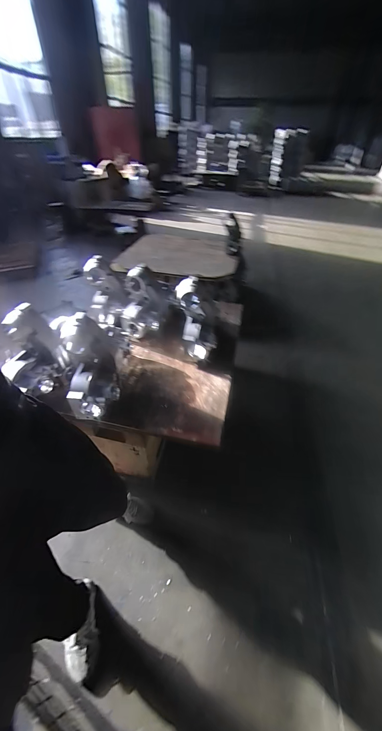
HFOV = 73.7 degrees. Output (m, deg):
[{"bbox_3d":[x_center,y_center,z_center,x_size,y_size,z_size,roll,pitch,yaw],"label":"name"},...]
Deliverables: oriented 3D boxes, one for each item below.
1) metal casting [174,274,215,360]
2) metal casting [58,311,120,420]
[{"bbox_3d":[0.022,-0.225,1.219,0.152,0.384,0.087,-13,0,-16],"label":"metal casting"},{"bbox_3d":[-0.365,0.098,0.997,0.157,0.163,0.182,-2,42,-3],"label":"metal casting"}]

